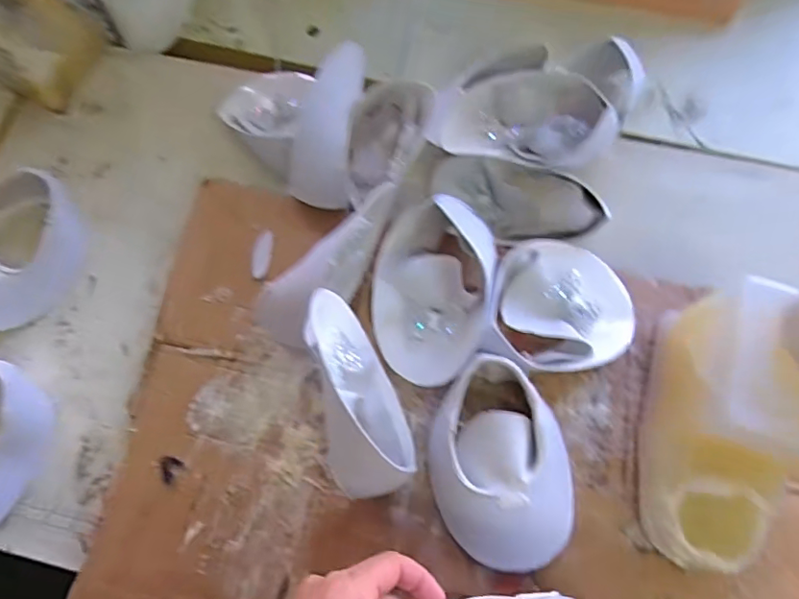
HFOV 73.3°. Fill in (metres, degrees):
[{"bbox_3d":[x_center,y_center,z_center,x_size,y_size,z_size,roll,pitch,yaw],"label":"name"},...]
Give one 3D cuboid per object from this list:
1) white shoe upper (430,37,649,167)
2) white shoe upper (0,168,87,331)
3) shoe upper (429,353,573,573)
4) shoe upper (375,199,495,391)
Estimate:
[{"bbox_3d":[0.138,-0.193,0.568,0.206,0.083,0.151,5,73,2],"label":"white shoe upper"},{"bbox_3d":[-0.388,-0.047,0.537,0.117,0.052,0.160,20,74,7],"label":"white shoe upper"},{"bbox_3d":[0.086,0.133,0.439,0.117,0.058,0.162,-4,72,0],"label":"shoe upper"},{"bbox_3d":[0.029,-0.011,0.475,0.107,0.060,0.166,10,73,4],"label":"shoe upper"}]

